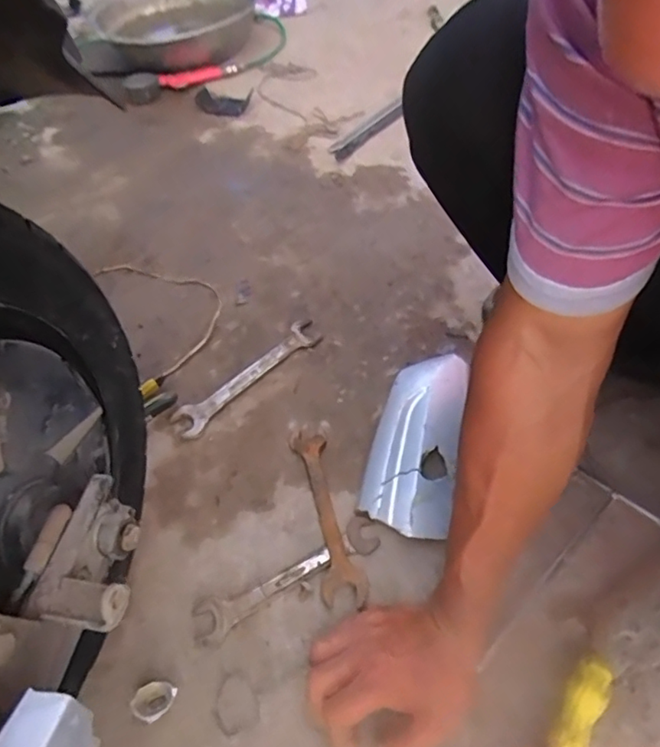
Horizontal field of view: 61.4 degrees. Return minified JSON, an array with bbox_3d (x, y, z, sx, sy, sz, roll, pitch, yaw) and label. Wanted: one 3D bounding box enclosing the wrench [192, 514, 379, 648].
[{"bbox_3d":[-0.039,0.194,0.531,0.185,0.009,0.041,-25,55,-12],"label":"wrench"}]

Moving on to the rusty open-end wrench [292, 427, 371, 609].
[{"bbox_3d":[-0.004,0.139,0.566,0.042,0.016,0.193,-13,53,-4],"label":"rusty open-end wrench"}]

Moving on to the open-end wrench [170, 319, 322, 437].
[{"bbox_3d":[-0.099,0.002,0.679,0.205,0.009,0.037,-38,59,-20],"label":"open-end wrench"}]

